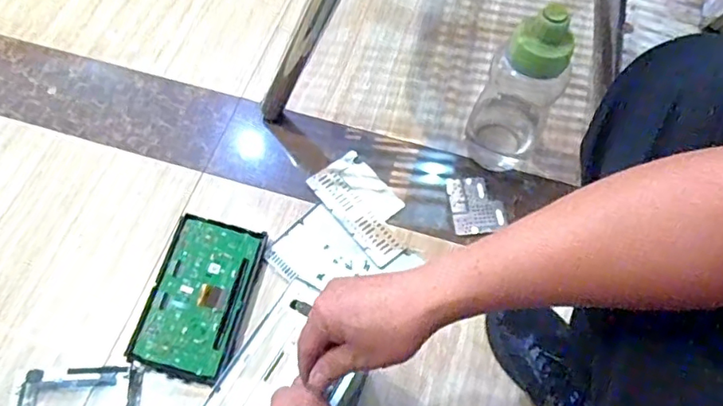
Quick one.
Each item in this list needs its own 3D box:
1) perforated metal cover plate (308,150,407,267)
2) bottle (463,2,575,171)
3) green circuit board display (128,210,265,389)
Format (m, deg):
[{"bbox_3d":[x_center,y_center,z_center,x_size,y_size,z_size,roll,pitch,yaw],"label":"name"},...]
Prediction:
[{"bbox_3d":[0.008,0.004,0.829,0.094,0.013,0.179,-37,69,-17],"label":"perforated metal cover plate"},{"bbox_3d":[0.222,-0.155,0.767,0.108,0.287,0.090,23,65,10],"label":"bottle"},{"bbox_3d":[-0.215,0.123,0.736,0.119,0.018,0.208,20,62,-10],"label":"green circuit board display"}]

